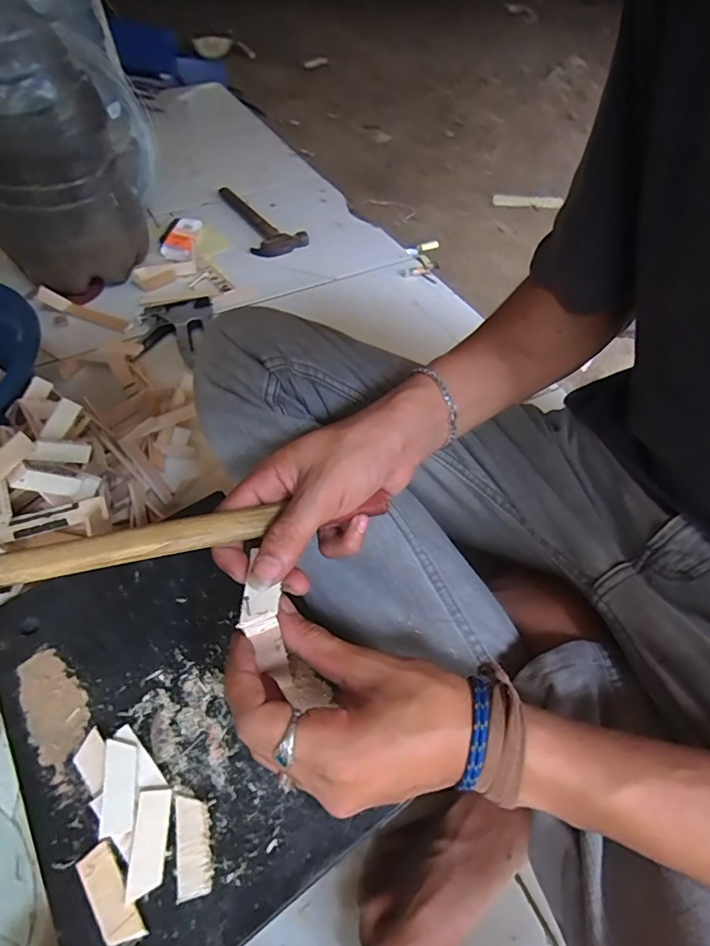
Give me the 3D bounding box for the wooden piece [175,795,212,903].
[{"bbox_3d":[-0.094,0.215,0.289,0.020,0.004,0.049,-11,53,-7],"label":"wooden piece"}]

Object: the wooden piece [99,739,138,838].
[{"bbox_3d":[-0.143,0.188,0.301,0.019,0.004,0.049,-9,60,-5],"label":"wooden piece"}]

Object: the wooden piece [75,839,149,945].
[{"bbox_3d":[-0.135,0.233,0.275,0.021,0.008,0.051,-33,59,-22],"label":"wooden piece"}]

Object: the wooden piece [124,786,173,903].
[{"bbox_3d":[-0.118,0.211,0.286,0.018,0.004,0.050,4,56,-13],"label":"wooden piece"}]

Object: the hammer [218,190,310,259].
[{"bbox_3d":[-0.184,-0.514,1.006,0.112,0.031,0.284,-20,55,-13],"label":"hammer"}]

